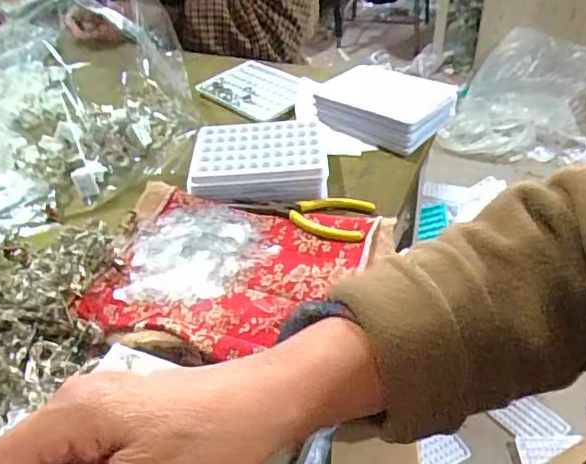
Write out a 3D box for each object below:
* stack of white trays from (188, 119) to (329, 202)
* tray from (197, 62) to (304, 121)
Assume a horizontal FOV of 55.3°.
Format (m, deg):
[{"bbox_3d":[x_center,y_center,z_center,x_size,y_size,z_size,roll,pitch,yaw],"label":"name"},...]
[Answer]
[{"bbox_3d":[-0.032,-0.070,0.531,0.124,0.026,0.095,-2,41,1],"label":"stack of white trays"},{"bbox_3d":[-0.046,-0.174,0.679,0.086,0.011,0.124,-34,50,-31],"label":"tray"}]

